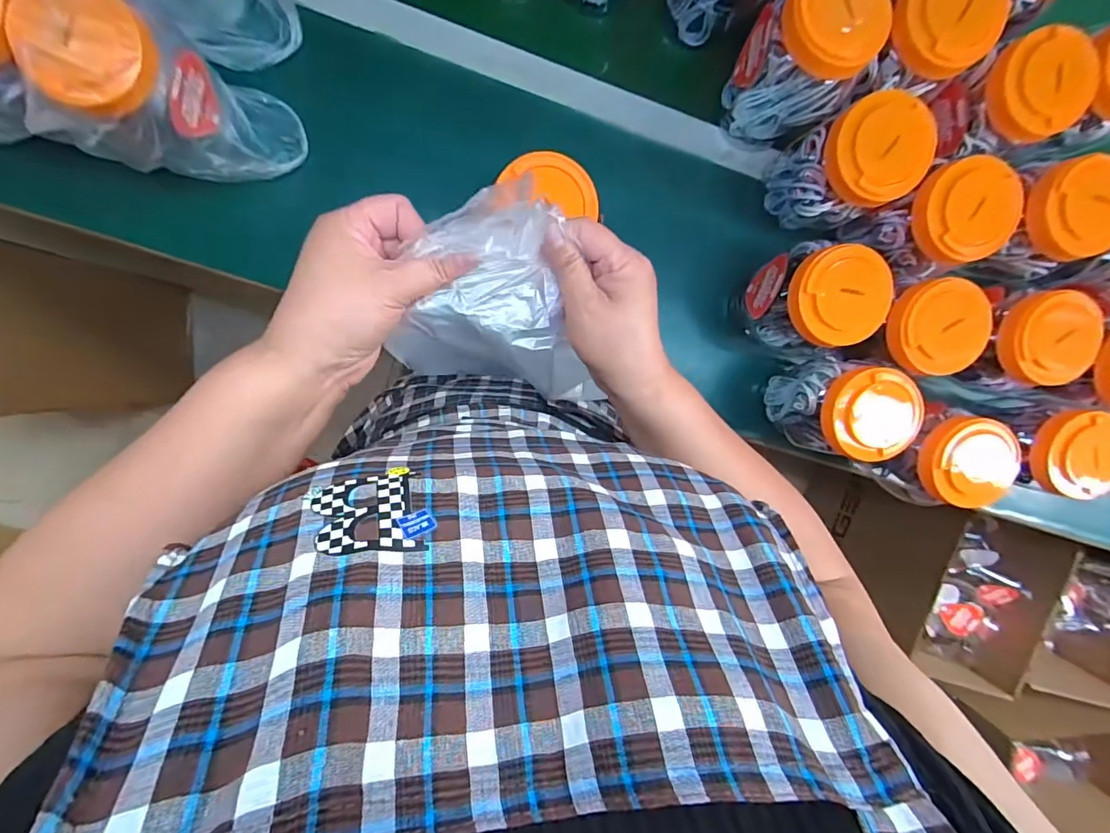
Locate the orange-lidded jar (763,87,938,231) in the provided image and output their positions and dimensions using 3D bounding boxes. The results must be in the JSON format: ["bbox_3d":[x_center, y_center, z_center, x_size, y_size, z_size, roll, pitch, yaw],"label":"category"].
[{"bbox_3d":[0.284,-0.246,0.493,0.085,0.150,0.095,-26,99,-2],"label":"orange-lidded jar"}]

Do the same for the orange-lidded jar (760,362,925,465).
[{"bbox_3d":[0.309,-0.009,0.531,0.085,0.144,0.092,-1,97,-6],"label":"orange-lidded jar"}]

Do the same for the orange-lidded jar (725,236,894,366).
[{"bbox_3d":[0.263,-0.123,0.518,0.104,0.169,0.096,31,93,-9],"label":"orange-lidded jar"}]

